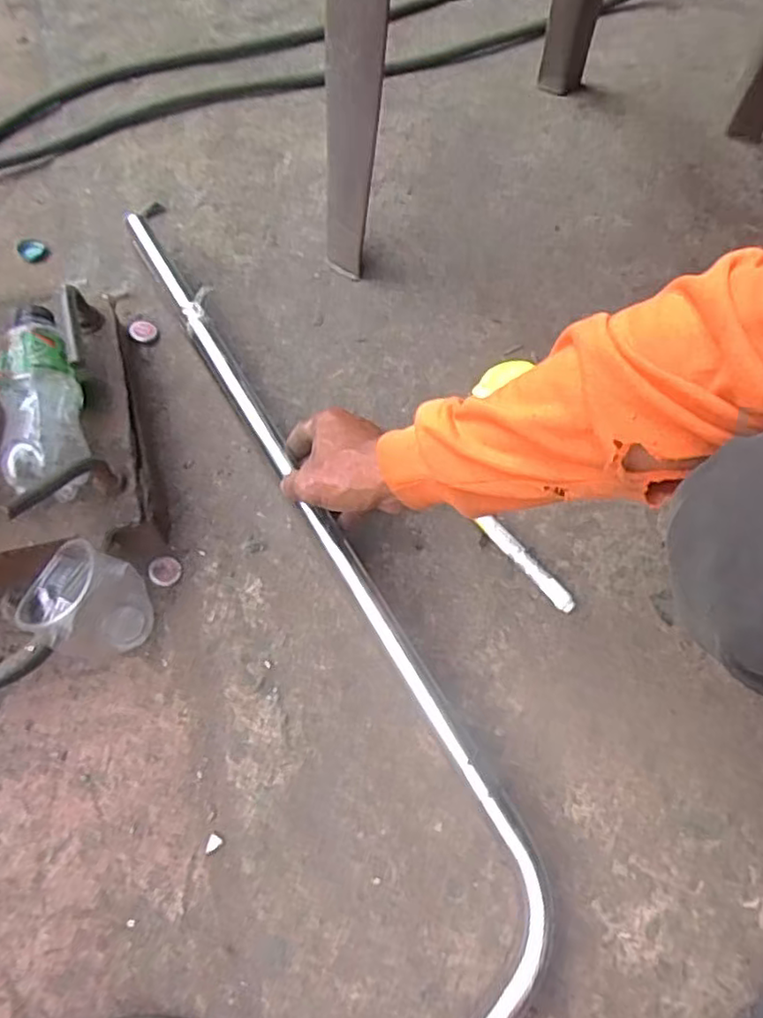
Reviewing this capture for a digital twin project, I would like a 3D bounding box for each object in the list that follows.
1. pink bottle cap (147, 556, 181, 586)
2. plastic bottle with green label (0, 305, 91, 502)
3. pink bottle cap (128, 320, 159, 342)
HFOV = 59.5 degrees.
[{"bbox_3d":[-0.176,0.050,0.542,0.025,0.006,0.024,0,63,-1],"label":"pink bottle cap"},{"bbox_3d":[-0.256,-0.081,0.510,0.054,0.065,0.178,-17,65,-9],"label":"plastic bottle with green label"},{"bbox_3d":[-0.227,-0.169,0.637,0.025,0.011,0.029,-32,69,-13],"label":"pink bottle cap"}]

